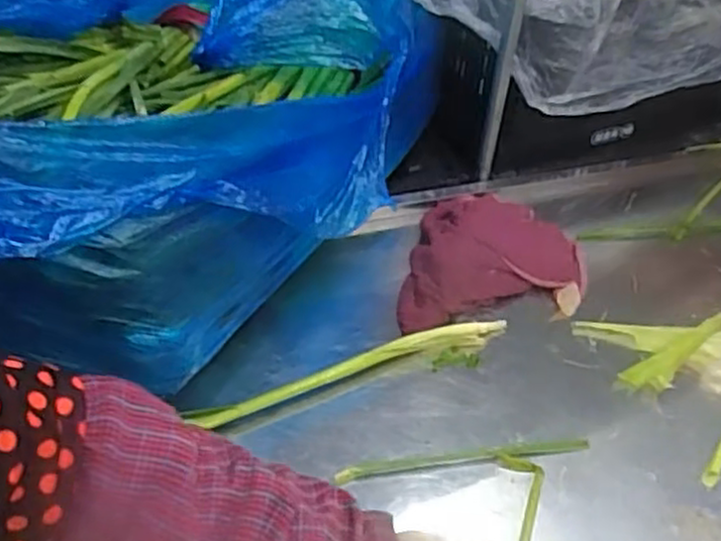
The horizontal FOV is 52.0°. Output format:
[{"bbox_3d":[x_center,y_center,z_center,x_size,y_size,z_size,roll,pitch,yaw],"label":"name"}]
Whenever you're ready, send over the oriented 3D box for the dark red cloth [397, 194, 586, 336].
[{"bbox_3d":[0.135,-0.022,0.861,0.238,0.040,0.182,-13,47,-14],"label":"dark red cloth"}]

